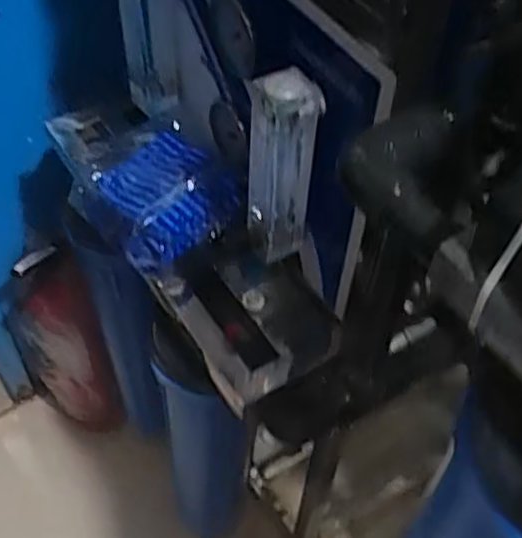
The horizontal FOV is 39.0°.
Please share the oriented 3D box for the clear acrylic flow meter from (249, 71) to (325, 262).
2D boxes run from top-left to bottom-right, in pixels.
[{"bbox_3d":[0.015,-0.073,0.569,0.048,0.175,0.032,2,53,-1],"label":"clear acrylic flow meter"}]

